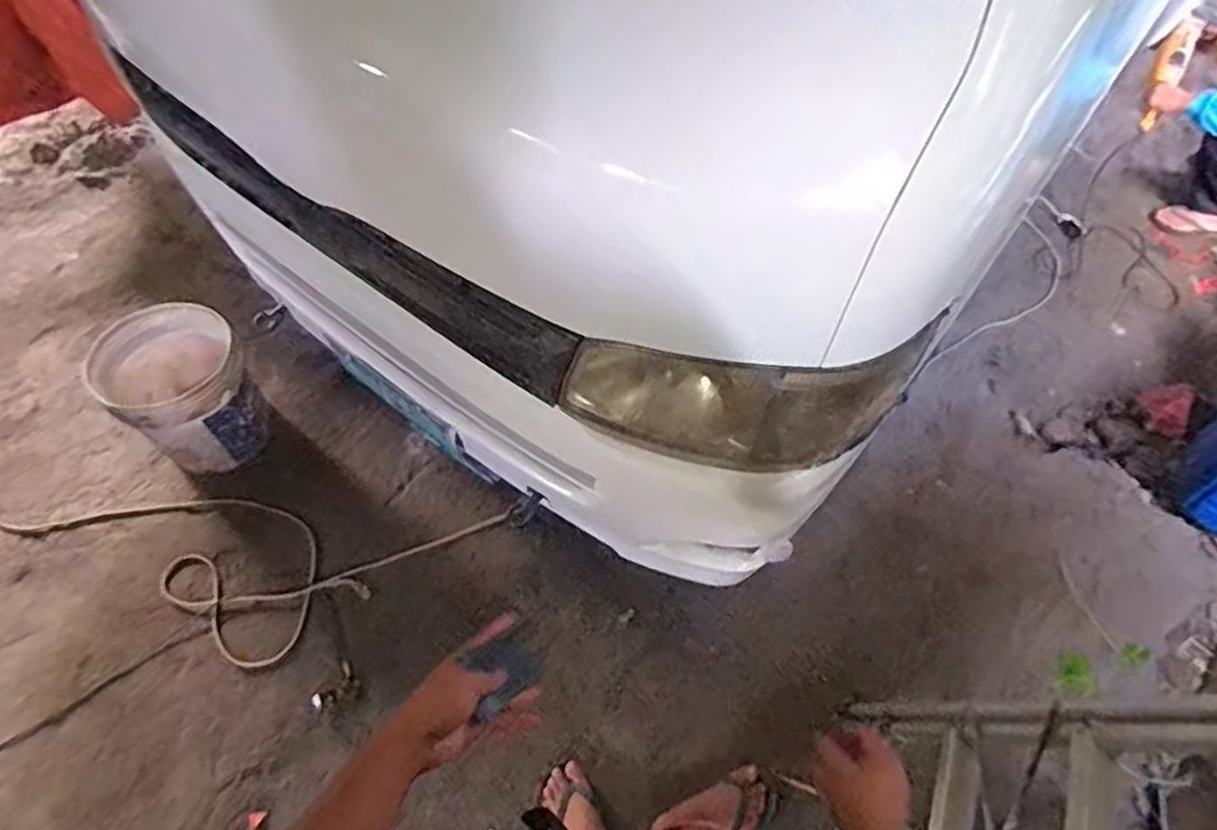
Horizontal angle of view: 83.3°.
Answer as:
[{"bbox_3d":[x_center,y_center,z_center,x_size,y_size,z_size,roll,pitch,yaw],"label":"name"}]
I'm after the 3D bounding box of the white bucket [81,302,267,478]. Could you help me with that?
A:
[{"bbox_3d":[-1.003,-0.073,1.627,0.310,0.265,0.349,-41,70,-16],"label":"white bucket"}]

